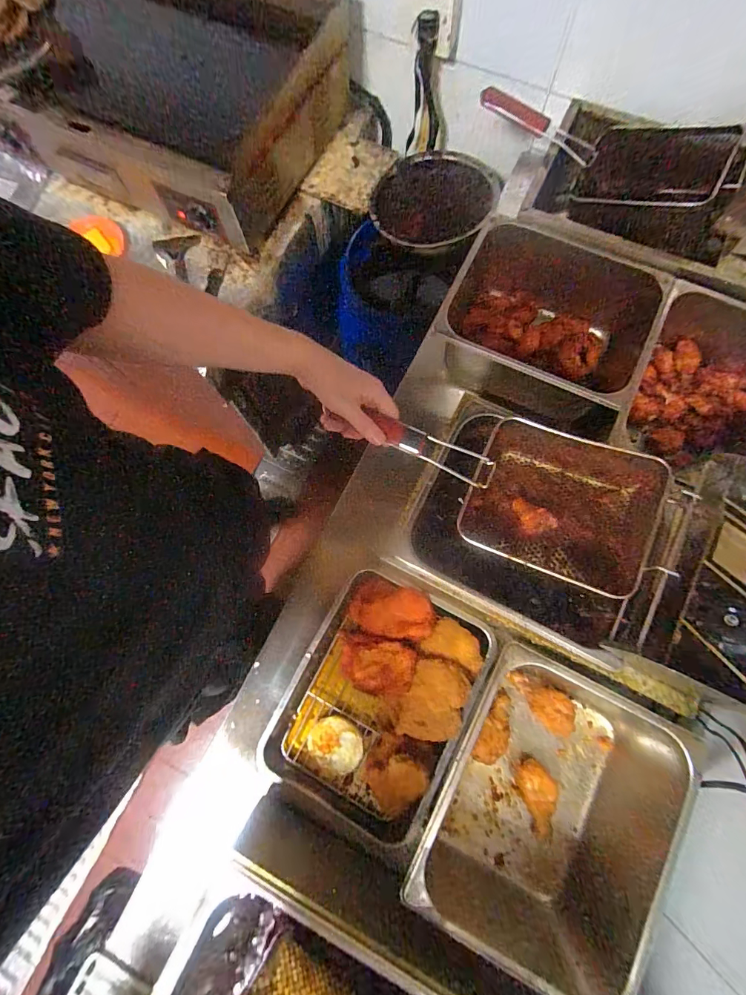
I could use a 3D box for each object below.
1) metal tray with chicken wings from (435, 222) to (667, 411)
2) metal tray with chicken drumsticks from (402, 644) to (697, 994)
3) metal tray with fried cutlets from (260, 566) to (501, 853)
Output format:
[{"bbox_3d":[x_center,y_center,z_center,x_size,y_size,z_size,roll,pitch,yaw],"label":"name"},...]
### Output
[{"bbox_3d":[0.304,-0.288,0.755,0.392,0.172,0.266,26,78,7],"label":"metal tray with chicken wings"},{"bbox_3d":[0.216,0.400,0.575,0.253,0.162,0.331,30,78,8],"label":"metal tray with chicken drumsticks"},{"bbox_3d":[0.005,0.307,0.633,0.256,0.064,0.348,27,78,8],"label":"metal tray with fried cutlets"}]

